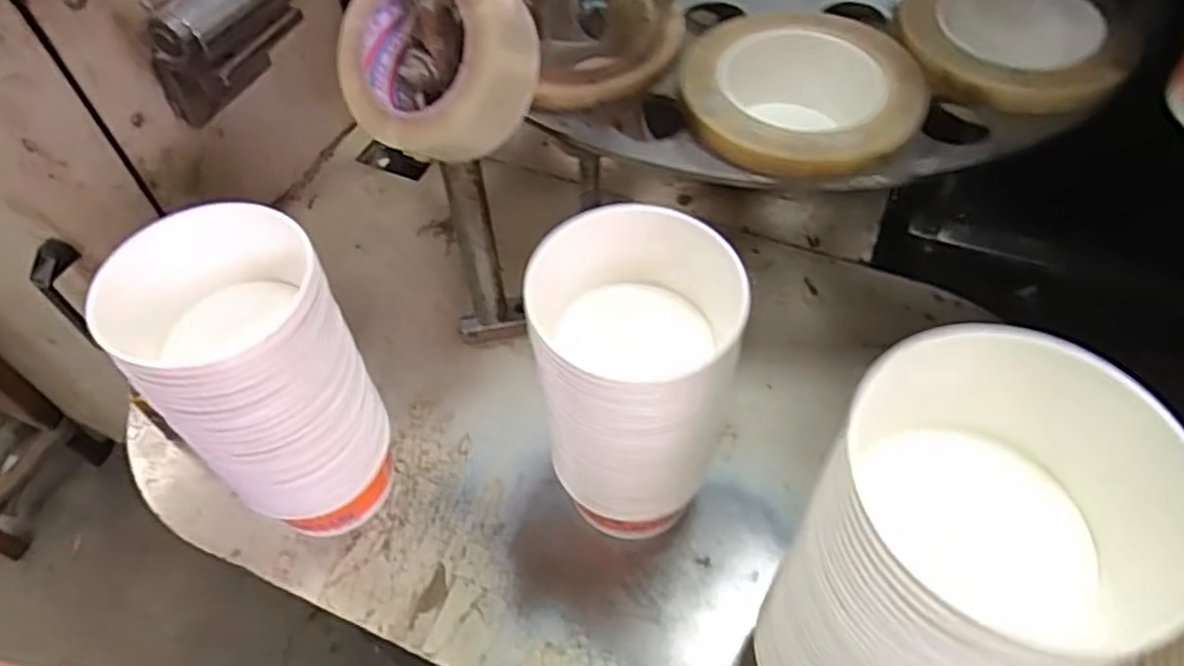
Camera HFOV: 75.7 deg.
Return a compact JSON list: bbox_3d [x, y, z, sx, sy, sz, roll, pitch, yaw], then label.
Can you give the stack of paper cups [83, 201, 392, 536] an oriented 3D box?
[{"bbox_3d":[-0.202,0.050,0.500,0.114,0.254,0.112,-19,56,-11],"label":"stack of paper cups"}]

